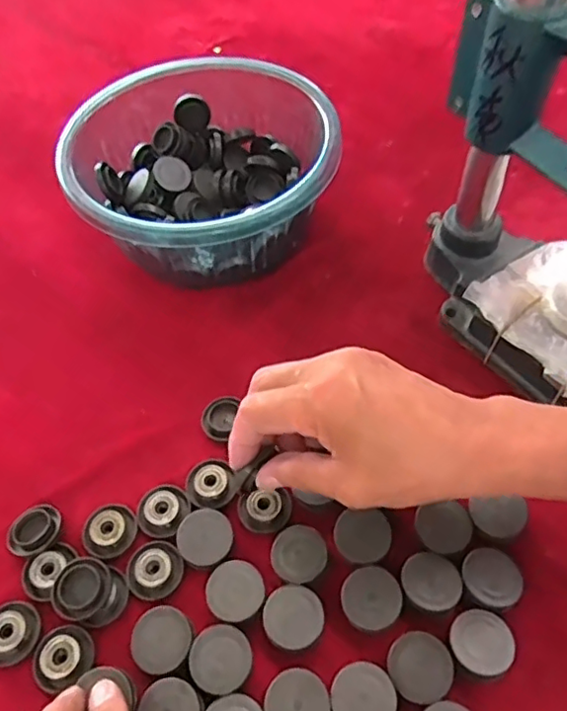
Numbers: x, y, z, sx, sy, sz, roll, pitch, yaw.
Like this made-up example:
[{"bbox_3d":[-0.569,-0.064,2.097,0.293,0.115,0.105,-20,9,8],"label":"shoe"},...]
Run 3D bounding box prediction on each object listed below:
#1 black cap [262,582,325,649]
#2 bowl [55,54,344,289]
[{"bbox_3d":[0.006,0.144,0.322,0.032,0.005,0.032,-2,55,2],"label":"black cap"},{"bbox_3d":[-0.064,-0.147,0.483,0.204,0.086,0.202,-2,55,2],"label":"bowl"}]

